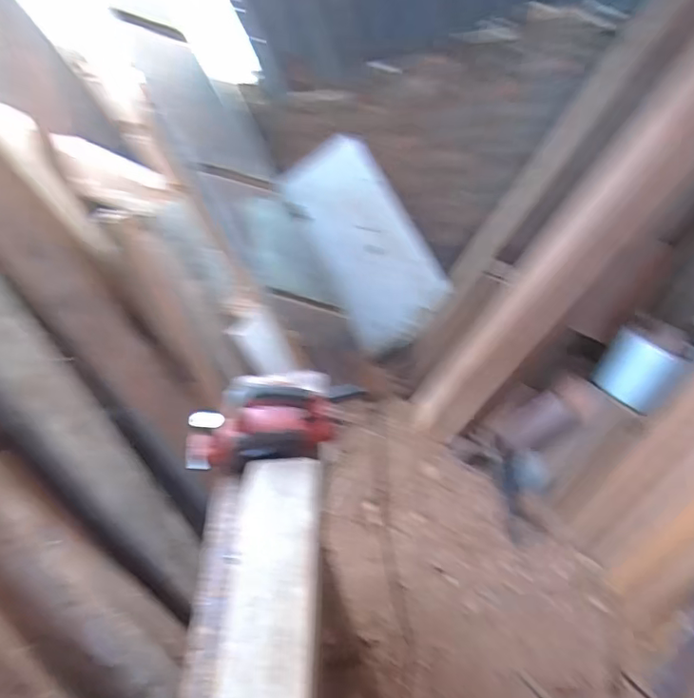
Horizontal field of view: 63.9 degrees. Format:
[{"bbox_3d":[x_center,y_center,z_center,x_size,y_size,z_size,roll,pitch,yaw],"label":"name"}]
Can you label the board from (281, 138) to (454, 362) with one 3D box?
[{"bbox_3d":[0.057,-0.305,1.786,0.356,0.689,0.035,-30,29,17],"label":"board"}]

